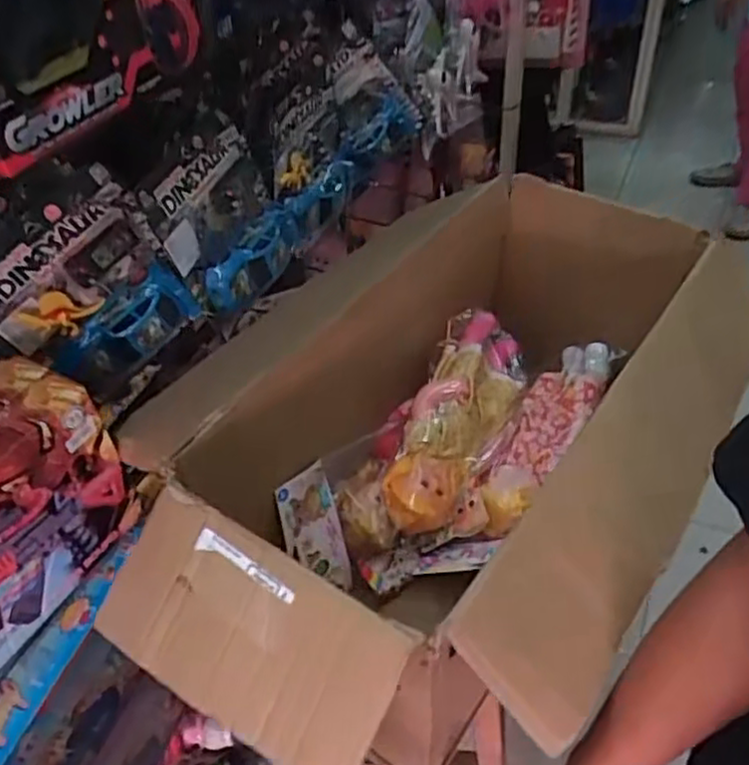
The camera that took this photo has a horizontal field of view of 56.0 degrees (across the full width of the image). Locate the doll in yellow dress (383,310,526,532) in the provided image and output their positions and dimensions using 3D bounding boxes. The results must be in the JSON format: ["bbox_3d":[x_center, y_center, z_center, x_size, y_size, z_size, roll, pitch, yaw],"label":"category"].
[{"bbox_3d":[0.111,0.048,0.924,0.107,0.096,0.319,17,59,24],"label":"doll in yellow dress"}]

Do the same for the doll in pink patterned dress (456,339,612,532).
[{"bbox_3d":[0.231,0.069,0.945,0.102,0.073,0.343,22,47,28],"label":"doll in pink patterned dress"}]

